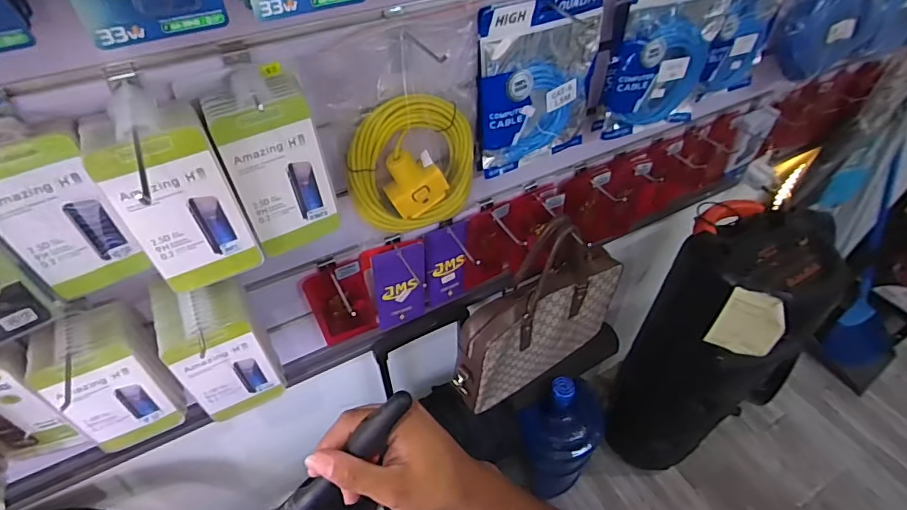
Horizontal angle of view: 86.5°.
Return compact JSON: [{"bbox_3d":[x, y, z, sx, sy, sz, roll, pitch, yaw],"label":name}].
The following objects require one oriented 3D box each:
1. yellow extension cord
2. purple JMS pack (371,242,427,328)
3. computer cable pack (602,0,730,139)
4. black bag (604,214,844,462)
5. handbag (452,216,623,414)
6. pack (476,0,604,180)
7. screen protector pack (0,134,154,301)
[{"bbox_3d":[-0.047,-0.112,0.619,0.173,0.186,0.033,-19,50,-17],"label":"yellow extension cord"},{"bbox_3d":[-0.082,0.056,0.773,0.087,0.171,0.025,-18,49,-16],"label":"purple JMS pack"},{"bbox_3d":[0.307,-0.287,0.697,0.176,0.214,0.058,-22,51,-19],"label":"computer cable pack"},{"bbox_3d":[0.619,0.267,1.207,0.268,0.802,0.247,-22,51,-19],"label":"black bag"},{"bbox_3d":[0.167,0.105,0.908,0.371,0.384,0.079,-28,53,-24],"label":"handbag"},{"bbox_3d":[0.114,-0.223,0.638,0.173,0.221,0.042,-26,52,-22],"label":"pack"},{"bbox_3d":[-0.357,-0.027,0.443,0.082,0.169,0.017,-28,53,-24],"label":"screen protector pack"}]

